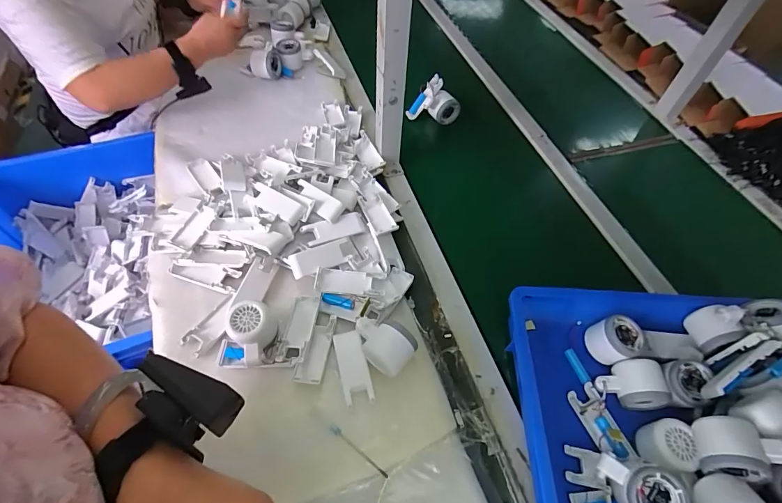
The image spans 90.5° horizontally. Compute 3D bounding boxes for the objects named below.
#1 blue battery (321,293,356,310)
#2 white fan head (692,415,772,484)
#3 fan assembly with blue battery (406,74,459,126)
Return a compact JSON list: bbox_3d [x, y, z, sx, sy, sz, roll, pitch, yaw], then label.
[{"bbox_3d":[-0.078,0.074,0.573,0.051,0.017,0.014,15,55,6],"label":"blue battery"},{"bbox_3d":[0.369,0.214,0.423,0.053,0.048,0.057,12,55,4],"label":"white fan head"},{"bbox_3d":[0.094,-0.330,0.855,0.112,0.092,0.057,0,55,-4],"label":"fan assembly with blue battery"}]

